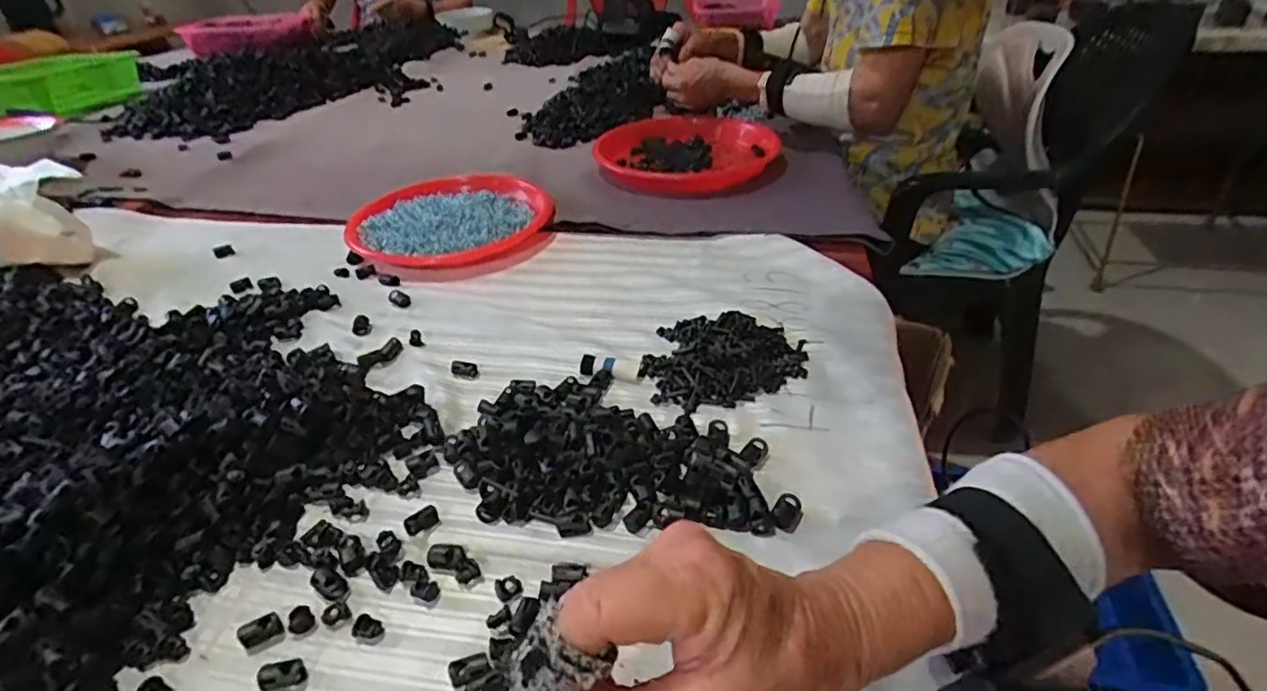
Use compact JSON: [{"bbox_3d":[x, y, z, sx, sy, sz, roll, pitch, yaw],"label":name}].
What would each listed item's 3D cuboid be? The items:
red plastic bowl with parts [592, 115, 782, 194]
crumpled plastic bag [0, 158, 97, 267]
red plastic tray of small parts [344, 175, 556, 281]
[{"bbox_3d":[0.062,-0.246,0.804,0.216,0.044,0.168,-7,38,-4],"label":"red plastic bowl with parts"},{"bbox_3d":[-0.661,-0.131,0.670,0.152,0.088,0.126,11,40,18],"label":"crumpled plastic bag"},{"bbox_3d":[-0.201,-0.135,0.706,0.217,0.031,0.159,-4,37,-1],"label":"red plastic tray of small parts"}]

